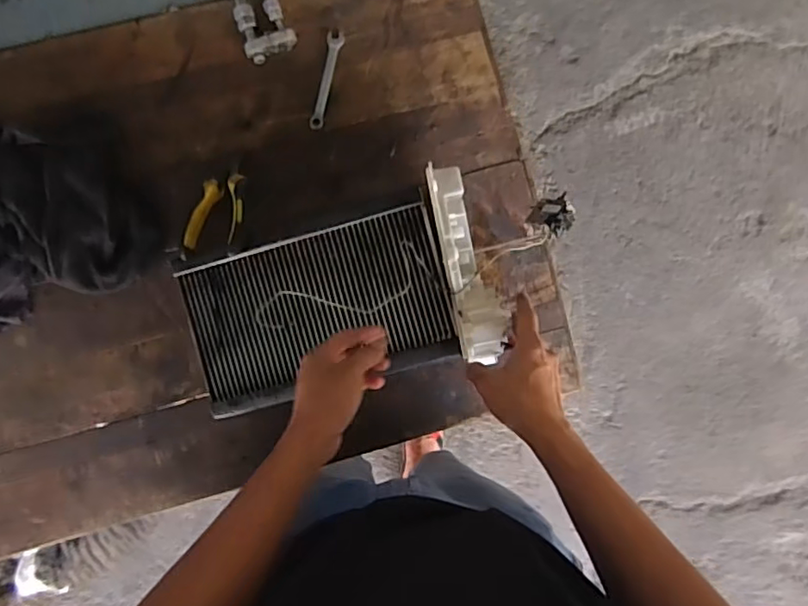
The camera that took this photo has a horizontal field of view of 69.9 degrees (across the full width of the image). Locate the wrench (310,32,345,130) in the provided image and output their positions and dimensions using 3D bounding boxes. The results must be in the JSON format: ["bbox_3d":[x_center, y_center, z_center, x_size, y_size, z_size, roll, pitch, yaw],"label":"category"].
[{"bbox_3d":[-0.099,-0.286,0.745,0.021,0.005,0.129,11,86,-2],"label":"wrench"}]

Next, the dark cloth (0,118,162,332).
[{"bbox_3d":[-0.482,-0.091,0.697,0.327,0.083,0.215,-20,87,-4],"label":"dark cloth"}]

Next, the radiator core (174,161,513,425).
[{"bbox_3d":[-0.078,-0.005,0.654,0.346,0.066,0.200,-15,83,6],"label":"radiator core"}]

